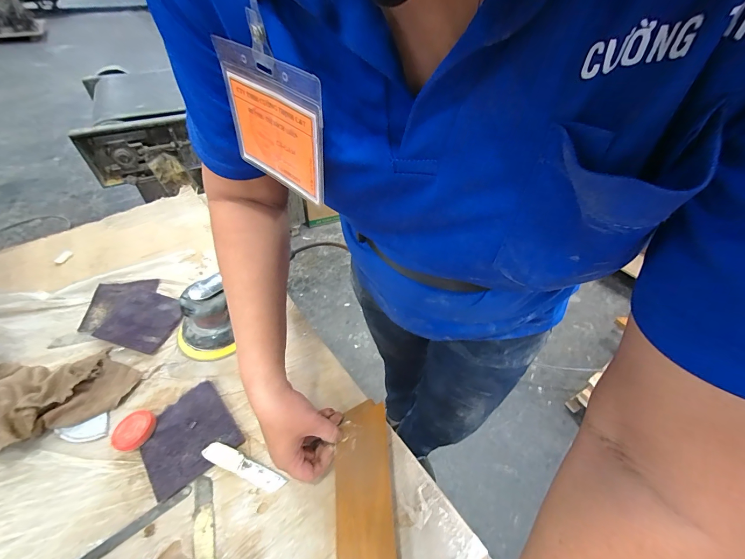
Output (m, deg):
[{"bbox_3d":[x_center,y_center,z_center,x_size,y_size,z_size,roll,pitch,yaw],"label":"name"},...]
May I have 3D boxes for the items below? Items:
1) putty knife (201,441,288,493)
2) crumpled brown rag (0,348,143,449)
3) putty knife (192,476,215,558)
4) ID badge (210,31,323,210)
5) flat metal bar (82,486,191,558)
[{"bbox_3d":[-0.154,0.224,0.377,0.102,0.007,0.021,25,50,2],"label":"putty knife"},{"bbox_3d":[-0.436,0.146,0.398,0.221,0.059,0.140,-9,49,-11],"label":"crumpled brown rag"},{"bbox_3d":[-0.182,0.265,0.339,0.021,0.004,0.096,-12,50,-15],"label":"putty knife"},{"bbox_3d":[-0.068,-0.105,0.216,0.098,0.081,0.005,34,54,26],"label":"ID badge"},{"bbox_3d":[-0.275,0.278,0.326,0.165,0.008,0.013,-28,55,-26],"label":"flat metal bar"}]

